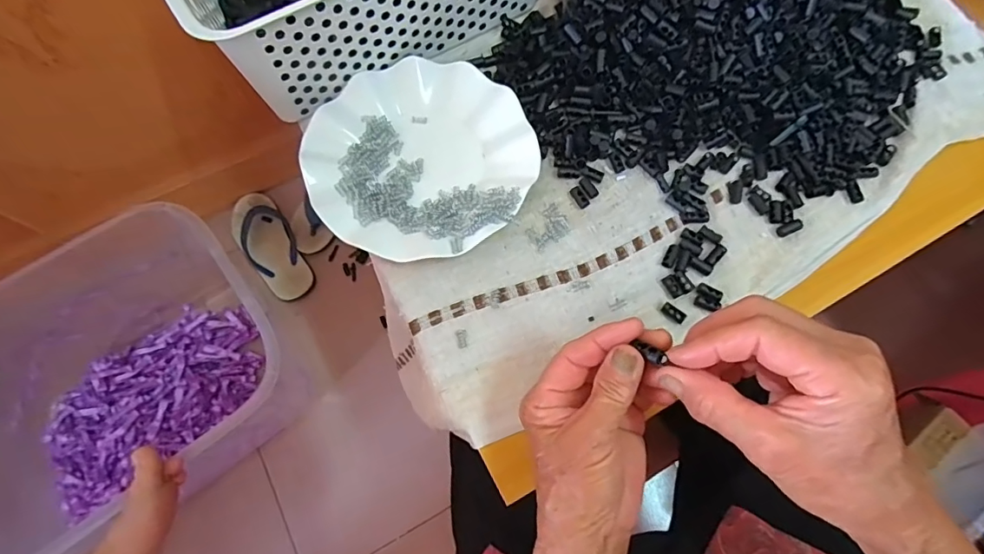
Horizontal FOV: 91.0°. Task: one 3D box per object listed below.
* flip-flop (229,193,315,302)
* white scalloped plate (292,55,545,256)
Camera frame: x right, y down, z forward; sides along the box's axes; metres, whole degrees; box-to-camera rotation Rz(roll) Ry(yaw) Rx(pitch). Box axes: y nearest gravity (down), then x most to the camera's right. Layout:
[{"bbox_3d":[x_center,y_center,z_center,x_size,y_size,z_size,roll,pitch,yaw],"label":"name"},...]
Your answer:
[{"bbox_3d":[-0.417,-0.059,0.917,0.092,0.033,0.232,-32,74,-11],"label":"flip-flop"},{"bbox_3d":[-0.058,-0.098,0.403,0.179,0.023,0.178,0,71,-1],"label":"white scalloped plate"}]

